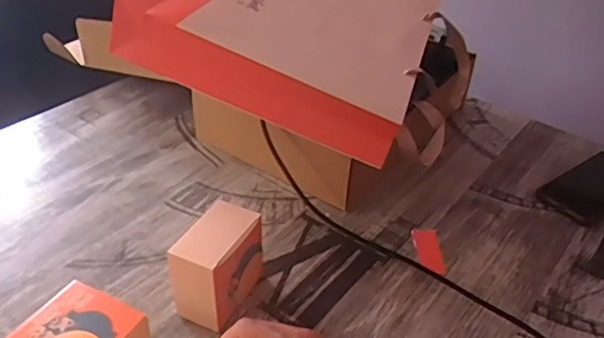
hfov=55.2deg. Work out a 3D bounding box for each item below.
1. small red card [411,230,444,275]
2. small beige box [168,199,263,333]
[{"bbox_3d":[0.145,0.090,0.662,0.030,0.007,0.063,11,40,-9],"label":"small red card"},{"bbox_3d":[-0.080,0.095,0.564,0.054,0.091,0.083,20,41,20],"label":"small beige box"}]

